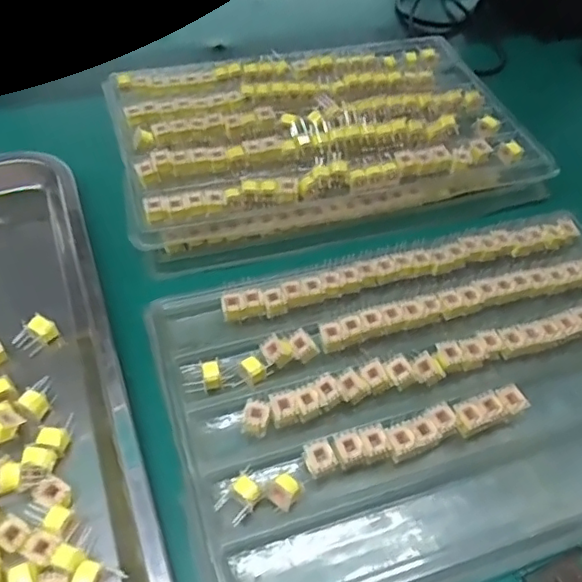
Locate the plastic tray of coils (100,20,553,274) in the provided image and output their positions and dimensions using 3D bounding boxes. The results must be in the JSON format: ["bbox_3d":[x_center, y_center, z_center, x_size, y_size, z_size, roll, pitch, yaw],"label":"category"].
[{"bbox_3d":[0.024,-0.136,0.477,0.324,0.033,0.224,-15,54,-16],"label":"plastic tray of coils"}]

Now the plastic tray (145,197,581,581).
[{"bbox_3d":[0.091,0.049,0.347,0.318,0.017,0.207,-13,53,-15],"label":"plastic tray"}]

